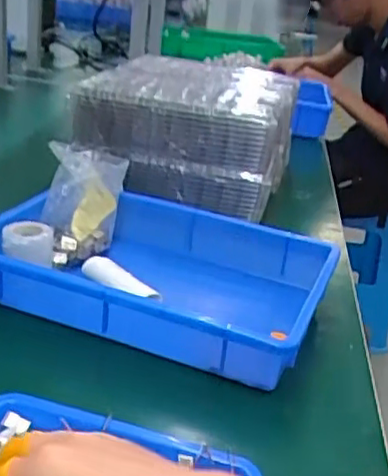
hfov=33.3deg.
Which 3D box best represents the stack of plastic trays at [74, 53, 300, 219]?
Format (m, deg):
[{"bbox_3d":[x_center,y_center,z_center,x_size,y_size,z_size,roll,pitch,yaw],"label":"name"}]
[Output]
[{"bbox_3d":[0.000,-0.175,1.039,0.283,0.172,0.320,13,24,11],"label":"stack of plastic trays"}]

